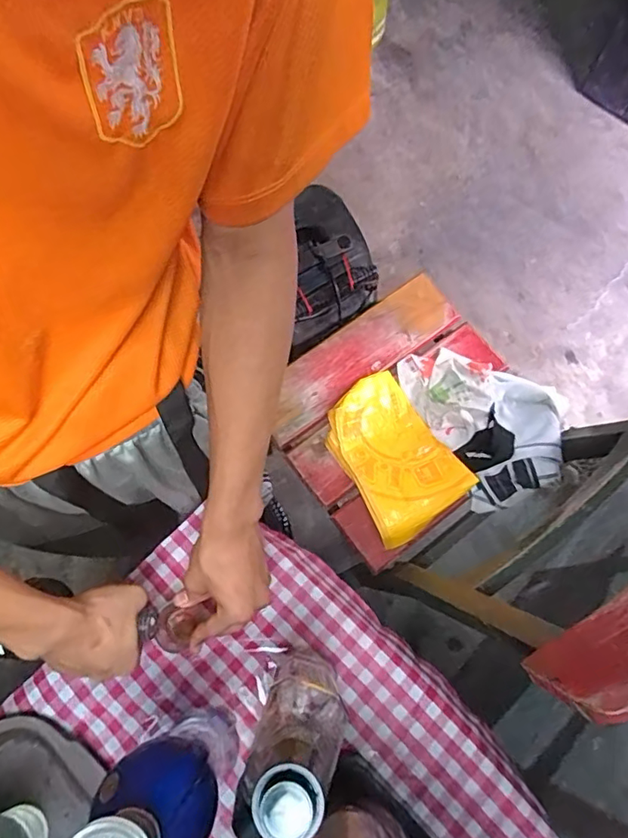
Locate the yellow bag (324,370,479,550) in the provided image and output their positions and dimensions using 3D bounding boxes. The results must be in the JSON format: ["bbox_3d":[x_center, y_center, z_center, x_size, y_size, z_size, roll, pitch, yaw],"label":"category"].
[{"bbox_3d":[0.119,0.051,0.838,0.159,0.043,0.246,-30,74,-9],"label":"yellow bag"}]

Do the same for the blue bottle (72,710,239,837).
[{"bbox_3d":[-0.102,0.268,0.392,0.060,0.262,0.062,0,72,0],"label":"blue bottle"}]

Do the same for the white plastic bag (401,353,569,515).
[{"bbox_3d":[0.292,-0.015,0.864,0.212,0.051,0.283,-25,73,-8],"label":"white plastic bag"}]

